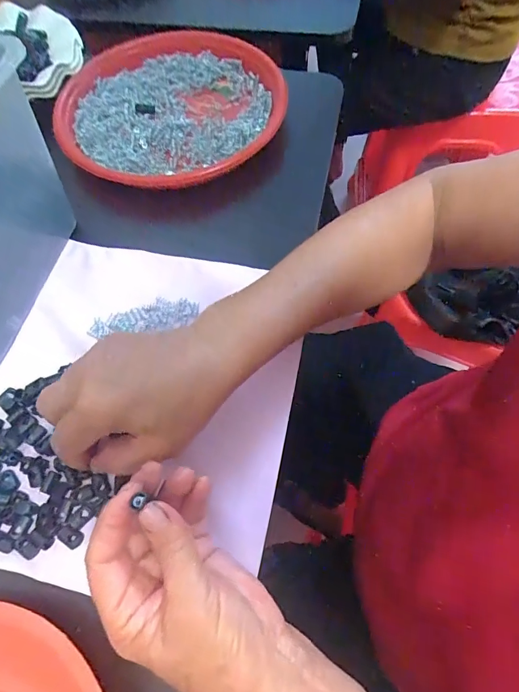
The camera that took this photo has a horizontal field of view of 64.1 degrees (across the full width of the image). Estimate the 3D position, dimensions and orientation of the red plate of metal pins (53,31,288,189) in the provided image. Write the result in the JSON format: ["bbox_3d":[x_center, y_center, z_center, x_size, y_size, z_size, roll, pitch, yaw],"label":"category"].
[{"bbox_3d":[-0.094,-0.251,0.438,0.229,0.024,0.221,-1,64,3],"label":"red plate of metal pins"}]

